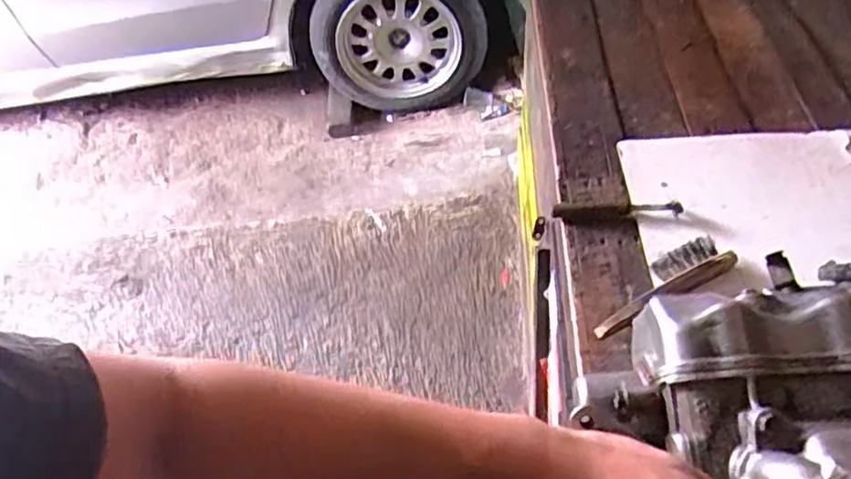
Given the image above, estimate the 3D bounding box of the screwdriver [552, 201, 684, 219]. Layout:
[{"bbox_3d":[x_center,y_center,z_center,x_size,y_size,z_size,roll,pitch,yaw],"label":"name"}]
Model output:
[{"bbox_3d":[0.261,-0.040,0.921,0.167,0.015,0.022,-1,49,3],"label":"screwdriver"}]

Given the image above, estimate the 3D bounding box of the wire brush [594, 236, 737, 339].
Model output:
[{"bbox_3d":[0.288,0.054,0.838,0.205,0.023,0.057,-24,52,-16],"label":"wire brush"}]

